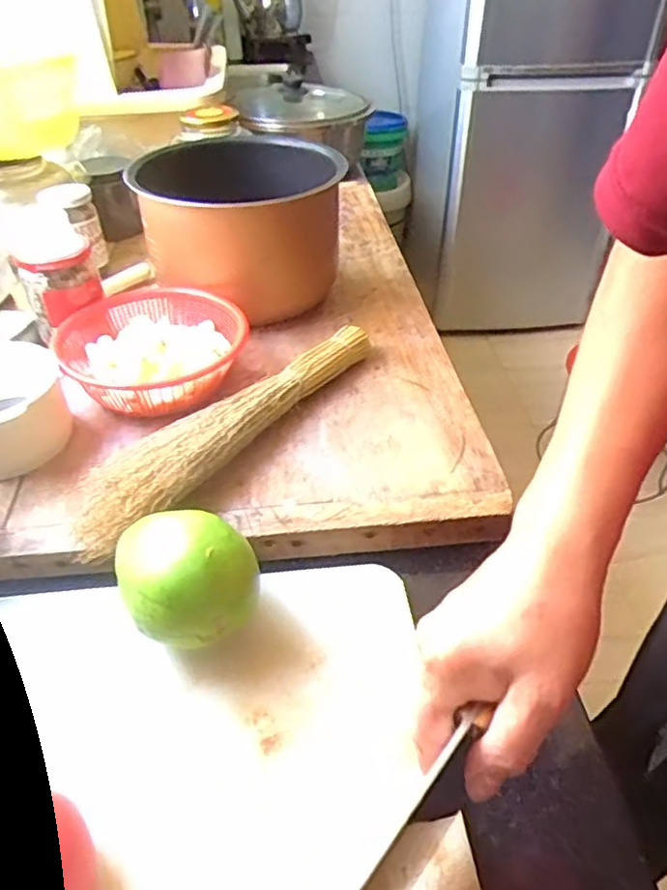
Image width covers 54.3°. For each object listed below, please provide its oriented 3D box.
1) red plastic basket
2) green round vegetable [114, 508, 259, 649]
[{"bbox_3d":[-0.176,-0.090,0.638,0.174,0.059,0.189,-15,42,-17],"label":"red plastic basket"},{"bbox_3d":[-0.096,0.084,0.425,0.083,0.074,0.089,0,40,0],"label":"green round vegetable"}]

